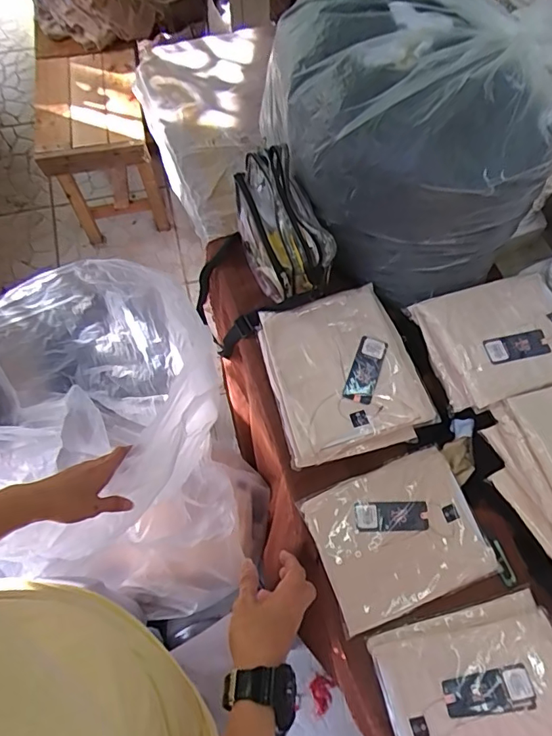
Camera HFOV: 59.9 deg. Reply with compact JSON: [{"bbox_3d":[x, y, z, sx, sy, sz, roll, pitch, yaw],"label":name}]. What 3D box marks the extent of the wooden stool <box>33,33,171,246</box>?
[{"bbox_3d":[-0.564,-0.707,1.547,0.316,0.436,0.436,-8,70,-5],"label":"wooden stool"}]

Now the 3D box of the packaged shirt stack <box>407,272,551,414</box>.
[{"bbox_3d":[0.401,-0.056,0.831,0.265,0.046,0.209,-16,71,-7],"label":"packaged shirt stack"}]

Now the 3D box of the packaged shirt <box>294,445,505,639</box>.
[{"bbox_3d":[0.195,0.267,0.765,0.258,0.028,0.212,-20,71,-9],"label":"packaged shirt"}]

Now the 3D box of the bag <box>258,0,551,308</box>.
[{"bbox_3d":[0.235,-0.415,0.820,0.419,0.312,0.502,-18,71,-8],"label":"bag"}]

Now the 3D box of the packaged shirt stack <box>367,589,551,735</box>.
[{"bbox_3d":[0.293,0.472,0.676,0.262,0.063,0.221,-13,70,-6],"label":"packaged shirt stack"}]

